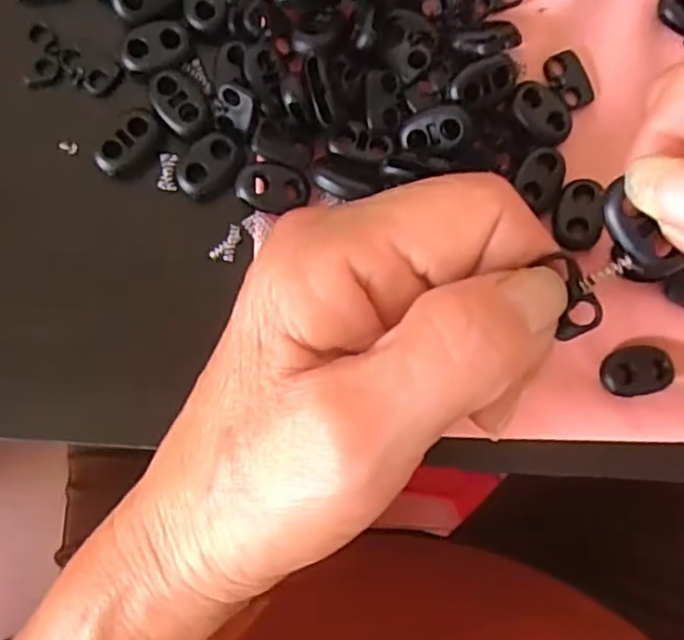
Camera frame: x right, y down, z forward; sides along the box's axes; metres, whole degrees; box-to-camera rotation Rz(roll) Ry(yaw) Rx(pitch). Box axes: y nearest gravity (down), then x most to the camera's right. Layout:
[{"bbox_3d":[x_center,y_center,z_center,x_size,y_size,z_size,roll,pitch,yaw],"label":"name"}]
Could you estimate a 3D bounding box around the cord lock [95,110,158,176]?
[{"bbox_3d":[-0.063,-0.052,0.204,0.011,0.005,0.021,44,86,1],"label":"cord lock"}]

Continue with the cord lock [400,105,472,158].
[{"bbox_3d":[0.027,-0.056,0.201,0.019,0.009,0.012,-20,87,-3],"label":"cord lock"}]

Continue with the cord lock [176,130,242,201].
[{"bbox_3d":[-0.039,-0.046,0.204,0.016,0.004,0.021,44,86,1],"label":"cord lock"}]

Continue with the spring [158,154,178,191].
[{"bbox_3d":[-0.052,-0.044,0.206,0.005,0.004,0.011,2,86,-2],"label":"spring"}]

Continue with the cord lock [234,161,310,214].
[{"bbox_3d":[-0.020,-0.038,0.201,0.021,0.004,0.014,7,101,-22],"label":"cord lock"}]

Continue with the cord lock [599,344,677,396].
[{"bbox_3d":[0.089,0.015,0.208,0.021,0.005,0.014,-9,87,-2],"label":"cord lock"}]

